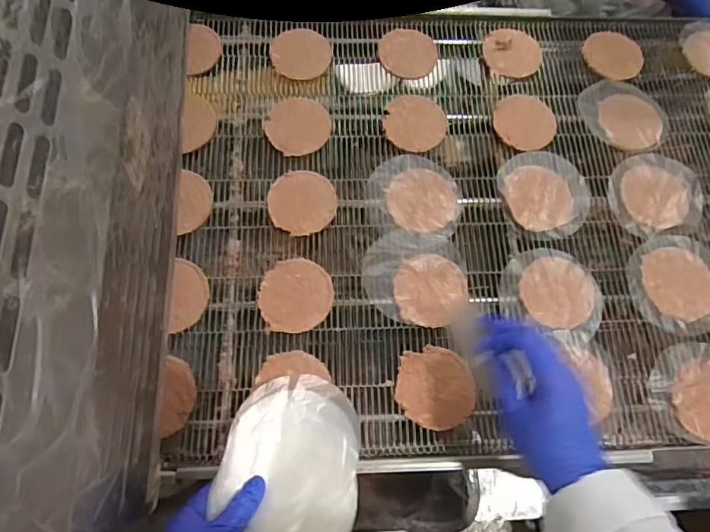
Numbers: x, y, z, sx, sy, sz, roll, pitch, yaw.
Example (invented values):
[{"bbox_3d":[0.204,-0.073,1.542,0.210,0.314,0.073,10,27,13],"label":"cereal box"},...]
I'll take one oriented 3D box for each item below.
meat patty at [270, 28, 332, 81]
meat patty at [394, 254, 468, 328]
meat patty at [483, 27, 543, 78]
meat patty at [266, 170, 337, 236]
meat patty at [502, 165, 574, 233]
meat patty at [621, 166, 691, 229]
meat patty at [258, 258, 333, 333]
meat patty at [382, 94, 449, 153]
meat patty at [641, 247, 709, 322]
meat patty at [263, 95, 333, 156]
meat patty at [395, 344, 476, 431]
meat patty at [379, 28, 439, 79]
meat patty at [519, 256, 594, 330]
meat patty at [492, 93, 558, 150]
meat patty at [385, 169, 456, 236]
[{"bbox_3d":[-0.075,-0.295,0.682,0.080,0.004,0.086,-17,71,-8],"label":"meat patty"},{"bbox_3d":[0.087,0.027,0.573,0.081,0.006,0.086,1,69,-1],"label":"meat patty"},{"bbox_3d":[0.226,-0.306,0.702,0.082,0.006,0.083,1,69,-1],"label":"meat patty"},{"bbox_3d":[-0.065,-0.079,0.607,0.081,0.005,0.086,-20,71,-9],"label":"meat patty"},{"bbox_3d":[0.233,-0.088,0.622,0.081,0.004,0.087,-17,71,-8],"label":"meat patty"},{"bbox_3d":[0.379,-0.087,0.623,0.081,0.004,0.080,1,69,-1],"label":"meat patty"},{"bbox_3d":[-0.068,0.035,0.567,0.081,0.010,0.085,-1,69,-2],"label":"meat patty"},{"bbox_3d":[0.081,-0.191,0.656,0.082,0.004,0.088,1,69,-1],"label":"meat patty"},{"bbox_3d":[0.385,0.021,0.585,0.081,0.004,0.086,1,69,-1],"label":"meat patty"},{"bbox_3d":[-0.074,-0.184,0.643,0.082,0.004,0.086,1,69,-1],"label":"meat patty"},{"bbox_3d":[0.087,0.132,0.535,0.080,0.010,0.084,9,69,2],"label":"meat patty"},{"bbox_3d":[0.075,-0.301,0.692,0.079,0.005,0.085,1,69,-1],"label":"meat patty"},{"bbox_3d":[0.237,0.029,0.576,0.087,0.010,0.082,1,69,-1],"label":"meat patty"},{"bbox_3d":[0.228,-0.194,0.661,0.080,0.004,0.088,1,69,-1],"label":"meat patty"},{"bbox_3d":[0.084,-0.083,0.614,0.083,0.004,0.085,1,69,-1],"label":"meat patty"}]

